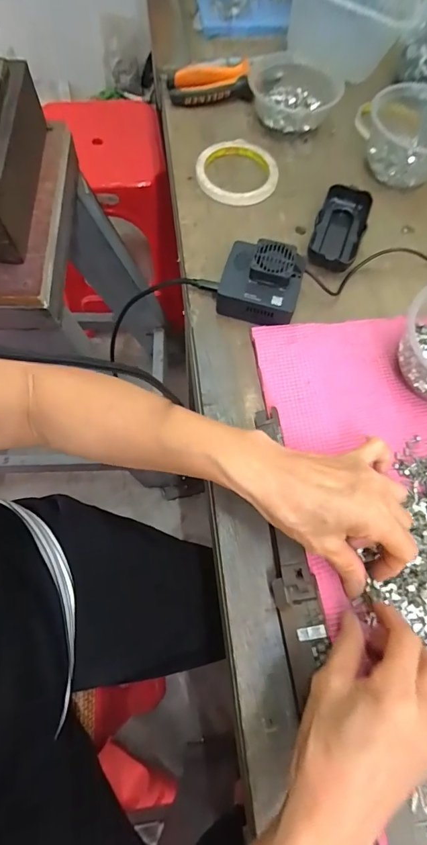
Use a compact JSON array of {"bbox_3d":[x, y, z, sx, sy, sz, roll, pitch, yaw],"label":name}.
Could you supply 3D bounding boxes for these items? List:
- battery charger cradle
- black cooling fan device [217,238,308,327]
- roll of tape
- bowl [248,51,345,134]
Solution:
[{"bbox_3d":[0.140,-0.216,0.438,0.052,0.022,0.104,20,71,7],"label":"battery charger cradle"},{"bbox_3d":[0.048,-0.141,0.397,0.077,0.041,0.072,19,70,4],"label":"black cooling fan device"},{"bbox_3d":[0.029,-0.303,0.477,0.096,0.011,0.094,0,69,0],"label":"roll of tape"},{"bbox_3d":[0.105,-0.426,0.505,0.118,0.041,0.118,0,69,0],"label":"bowl"}]

